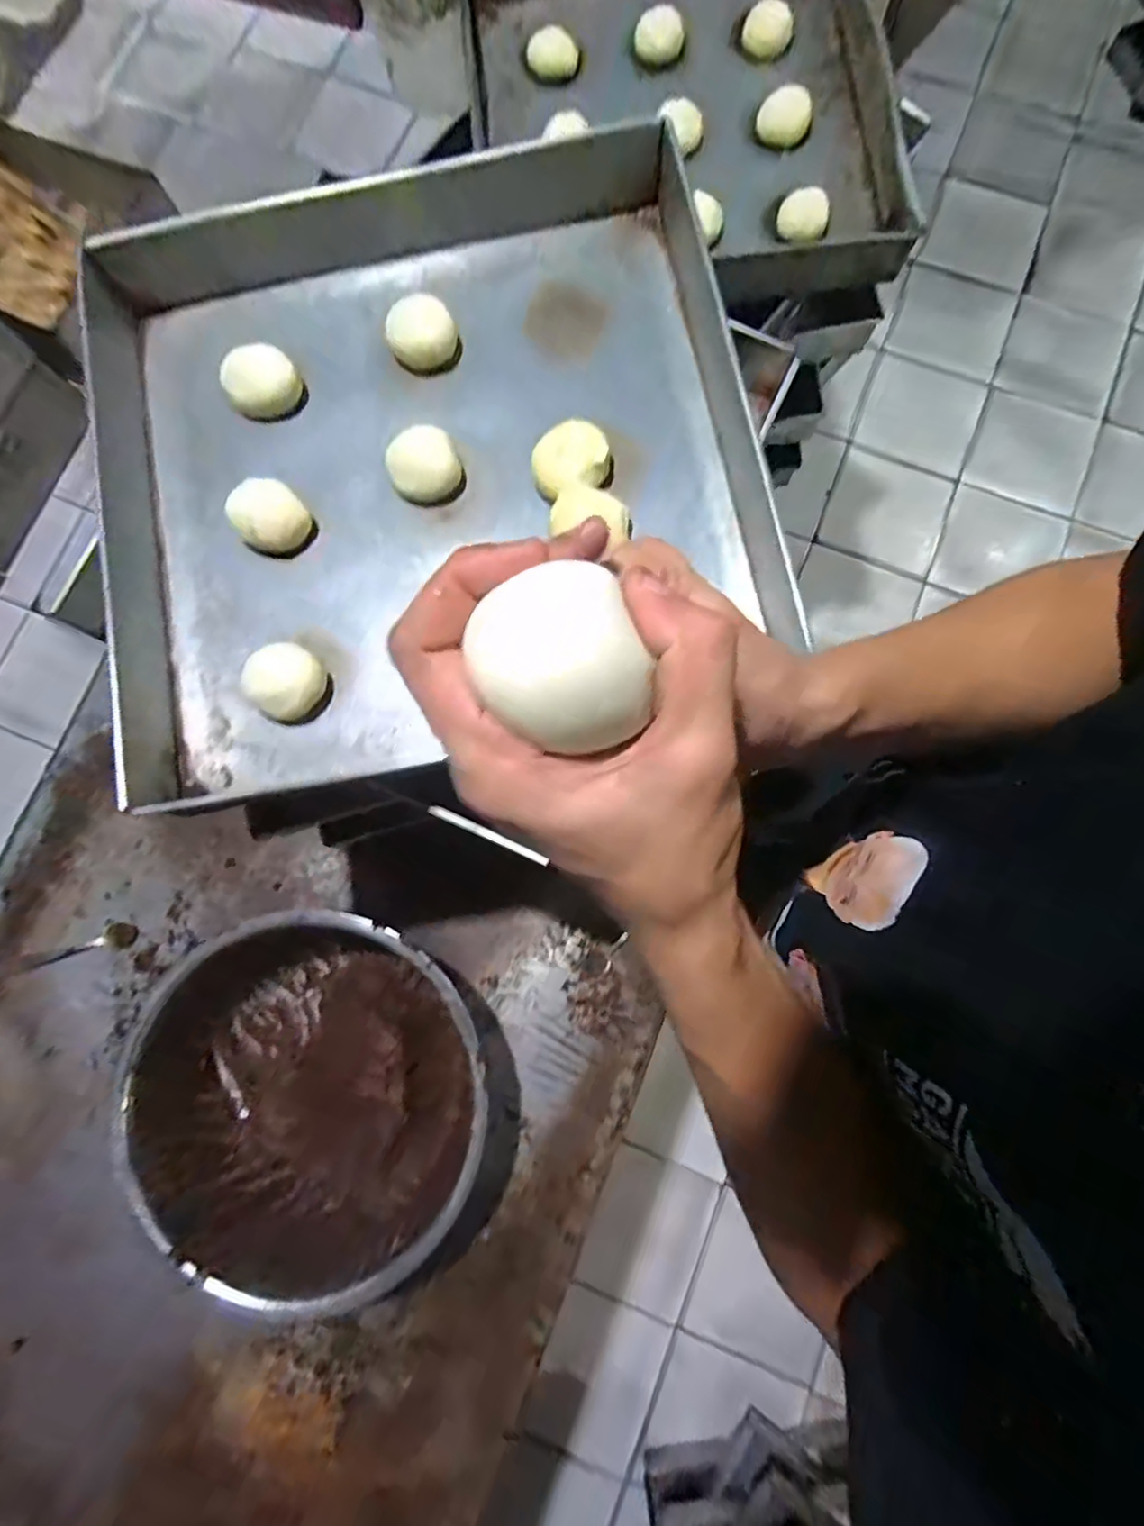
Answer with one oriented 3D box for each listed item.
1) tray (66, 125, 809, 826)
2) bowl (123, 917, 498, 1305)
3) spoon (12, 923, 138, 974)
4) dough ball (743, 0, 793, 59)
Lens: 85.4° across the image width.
[{"bbox_3d":[-0.119,-0.248,0.482,0.504,0.080,0.495,-13,80,-3],"label":"tray"},{"bbox_3d":[-0.262,0.332,0.647,0.346,0.166,0.335,0,80,0],"label":"bowl"},{"bbox_3d":[-0.587,0.221,0.734,0.152,0.020,0.029,-16,80,-2],"label":"spoon"},{"bbox_3d":[0.226,-0.846,0.714,0.052,0.040,0.032,1,80,1],"label":"dough ball"}]

